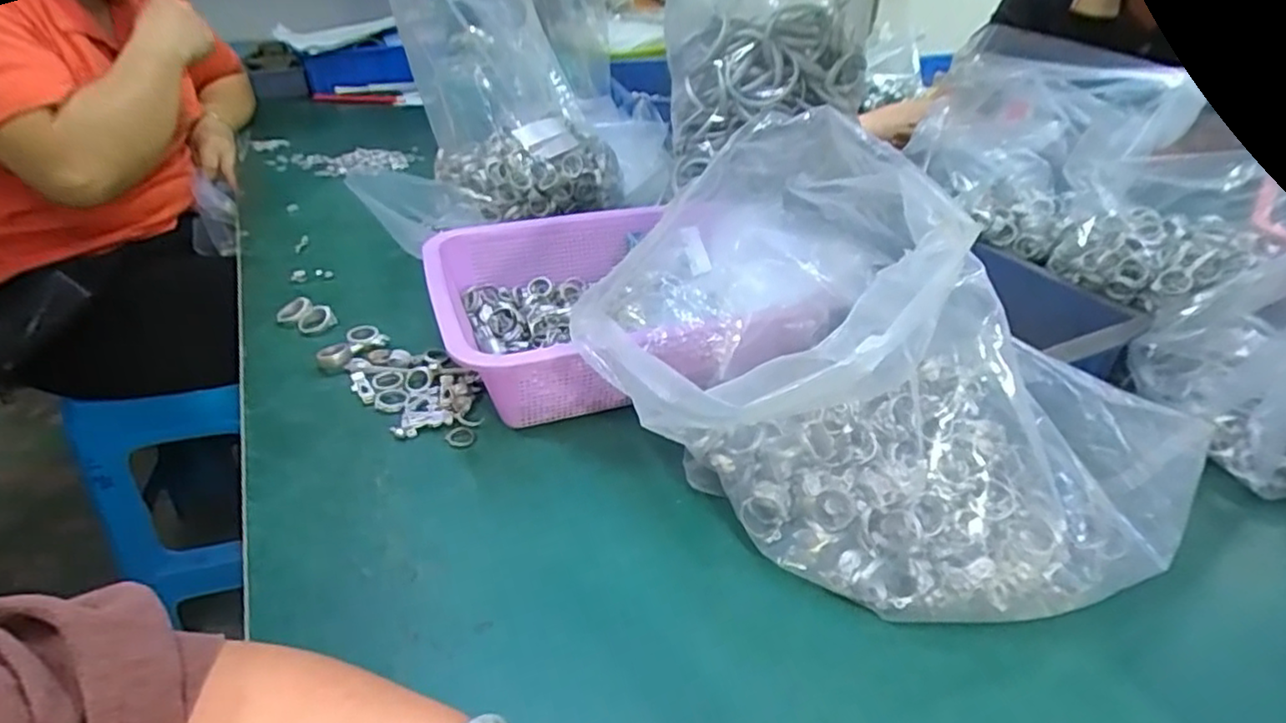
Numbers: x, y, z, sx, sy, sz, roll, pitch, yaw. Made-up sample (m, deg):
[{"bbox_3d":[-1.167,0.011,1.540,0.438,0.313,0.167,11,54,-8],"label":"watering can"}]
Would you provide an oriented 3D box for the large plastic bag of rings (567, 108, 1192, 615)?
[{"bbox_3d":[0.143,0.001,0.375,0.270,0.195,0.281,-24,41,-31],"label":"large plastic bag of rings"}]

